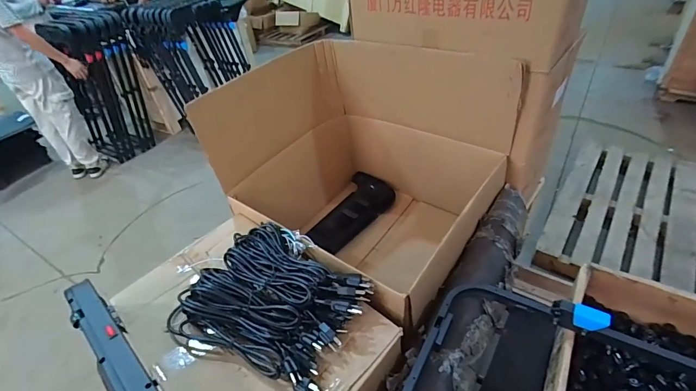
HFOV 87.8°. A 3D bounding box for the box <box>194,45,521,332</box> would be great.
[{"bbox_3d":[0.044,-0.053,1.003,0.618,0.523,0.573,24,50,33],"label":"box"}]

